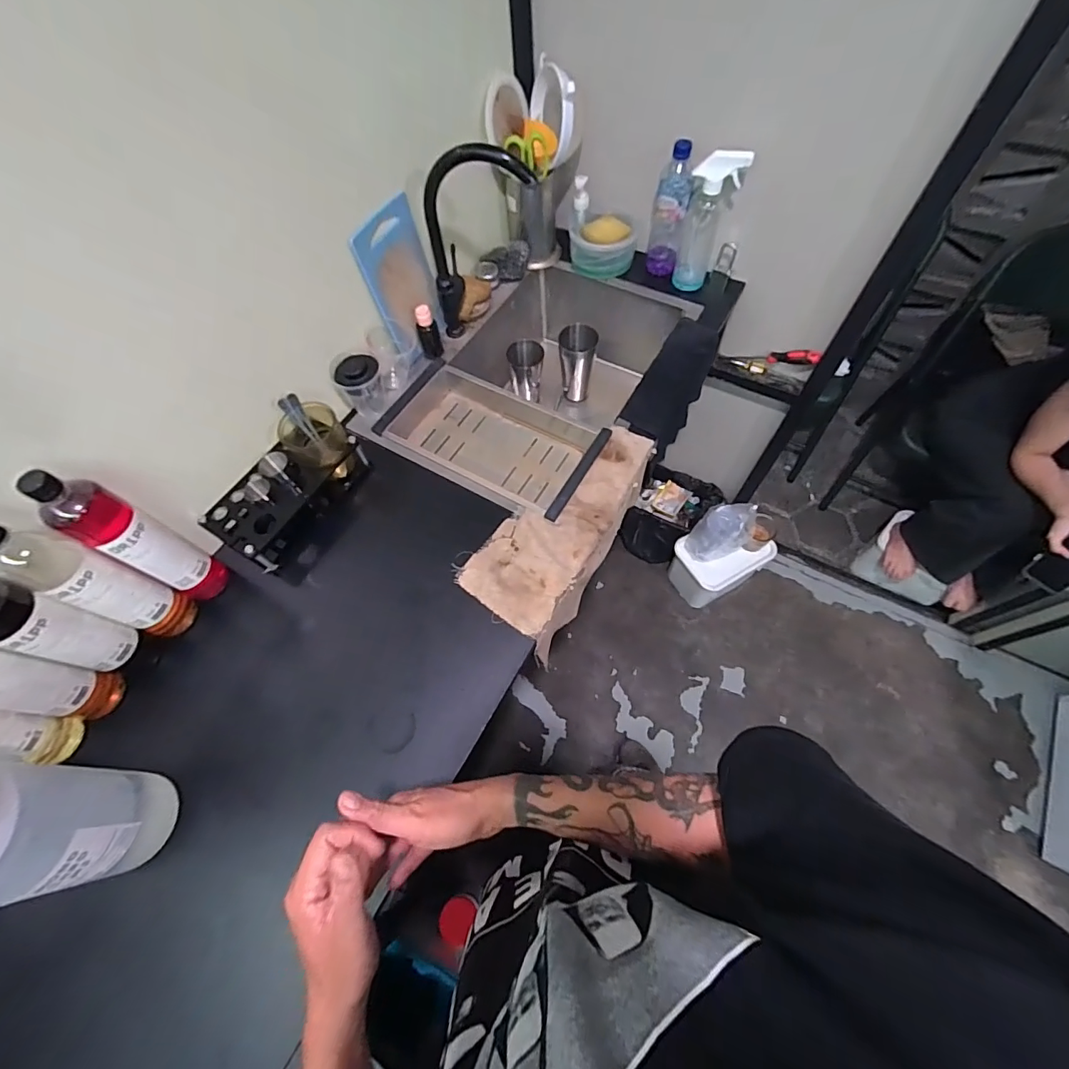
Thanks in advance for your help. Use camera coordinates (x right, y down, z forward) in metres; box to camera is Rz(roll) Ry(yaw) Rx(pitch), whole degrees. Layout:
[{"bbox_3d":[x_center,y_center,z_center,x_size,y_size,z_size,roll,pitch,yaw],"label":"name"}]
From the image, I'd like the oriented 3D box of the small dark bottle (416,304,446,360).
[{"bbox_3d":[-0.211,-0.401,0.922,0.043,0.108,0.053,-13,62,-3],"label":"small dark bottle"}]

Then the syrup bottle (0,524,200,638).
[{"bbox_3d":[-0.557,0.062,0.596,0.067,0.291,0.061,19,65,13],"label":"syrup bottle"}]

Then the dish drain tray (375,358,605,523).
[{"bbox_3d":[-0.080,-0.176,0.872,0.393,0.060,0.227,28,67,17],"label":"dish drain tray"}]

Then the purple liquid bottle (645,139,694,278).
[{"bbox_3d":[0.274,-0.646,0.953,0.067,0.254,0.067,6,62,6],"label":"purple liquid bottle"}]

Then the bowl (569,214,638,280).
[{"bbox_3d":[0.150,-0.631,1.033,0.140,0.116,0.140,-1,62,3],"label":"bowl"}]

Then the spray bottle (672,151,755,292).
[{"bbox_3d":[0.339,-0.613,0.917,0.090,0.255,0.071,14,64,10],"label":"spray bottle"}]

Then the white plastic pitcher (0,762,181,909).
[{"bbox_3d":[-0.506,0.299,0.477,0.143,0.249,0.119,6,62,6],"label":"white plastic pitcher"}]

